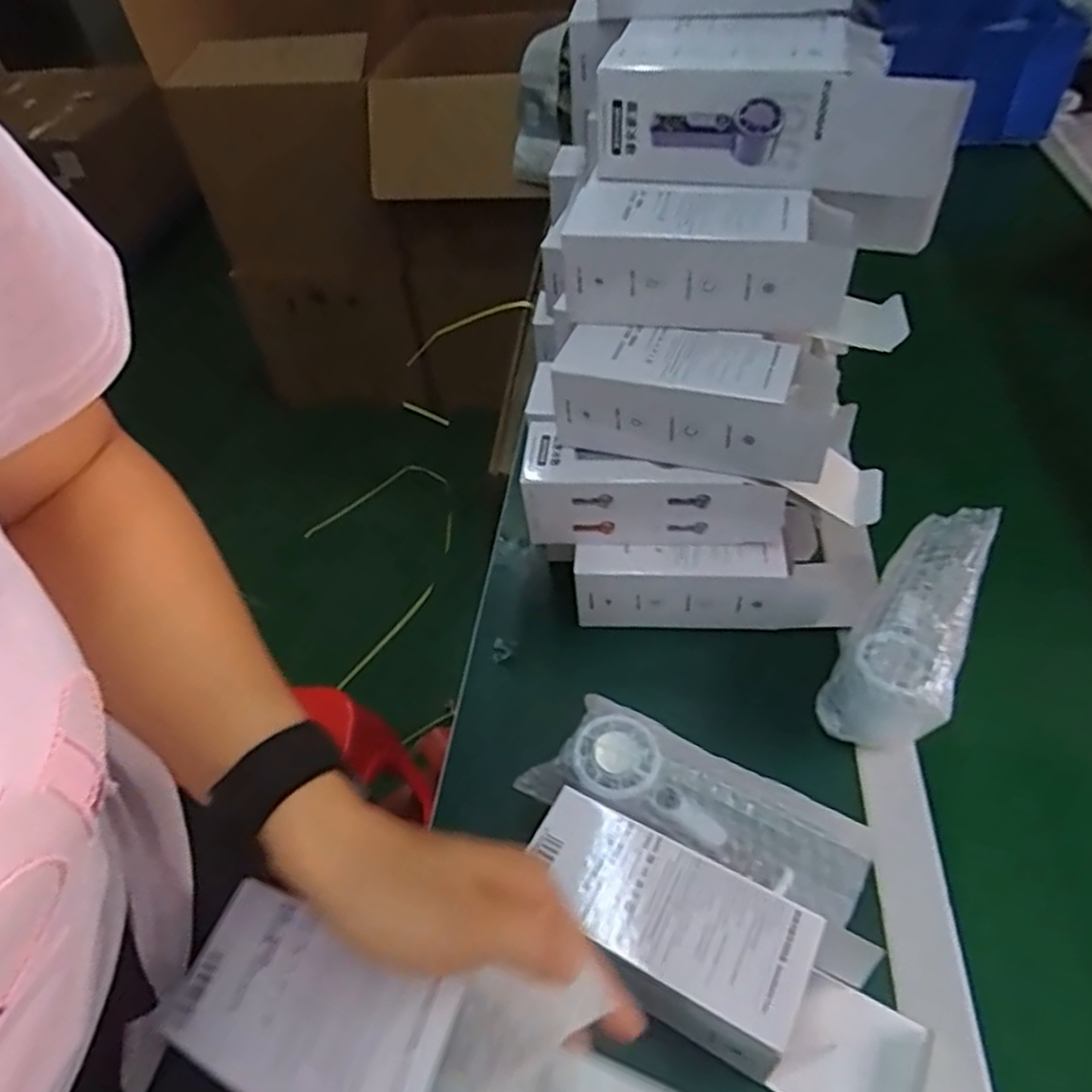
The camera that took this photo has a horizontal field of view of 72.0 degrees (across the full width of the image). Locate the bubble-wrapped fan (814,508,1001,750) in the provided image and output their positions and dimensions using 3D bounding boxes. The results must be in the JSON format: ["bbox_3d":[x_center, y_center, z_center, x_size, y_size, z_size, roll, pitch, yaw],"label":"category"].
[{"bbox_3d":[0.273,0.048,0.552,0.081,0.076,0.202,24,69,26],"label":"bubble-wrapped fan"}]

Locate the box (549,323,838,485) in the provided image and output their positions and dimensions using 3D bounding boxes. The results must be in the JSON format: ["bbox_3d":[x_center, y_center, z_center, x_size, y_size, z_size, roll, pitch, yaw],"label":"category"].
[{"bbox_3d":[0.105,-0.106,0.548,0.192,0.072,0.074,10,49,15],"label":"box"}]

